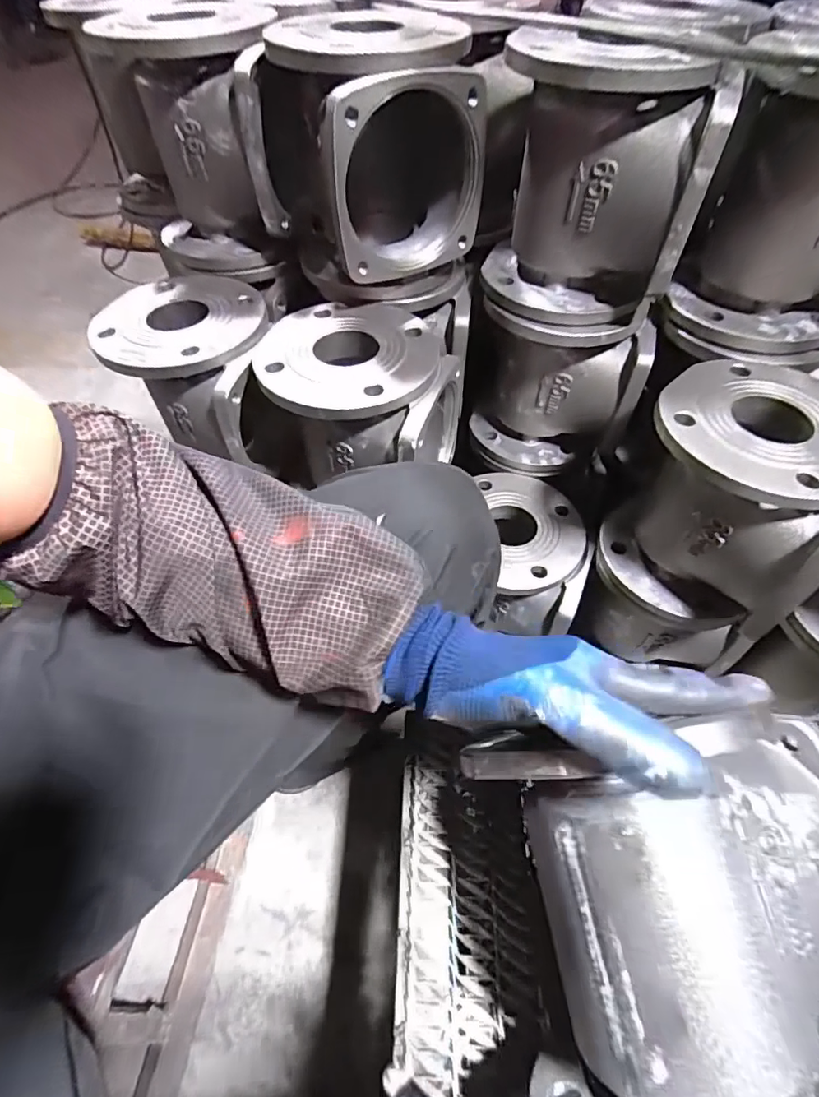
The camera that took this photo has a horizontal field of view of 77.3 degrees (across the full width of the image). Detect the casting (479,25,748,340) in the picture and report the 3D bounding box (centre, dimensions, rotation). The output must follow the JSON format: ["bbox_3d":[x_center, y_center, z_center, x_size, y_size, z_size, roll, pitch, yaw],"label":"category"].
[{"bbox_3d":[0.167,-0.333,0.473,0.163,0.201,0.151,9,54,8],"label":"casting"}]

